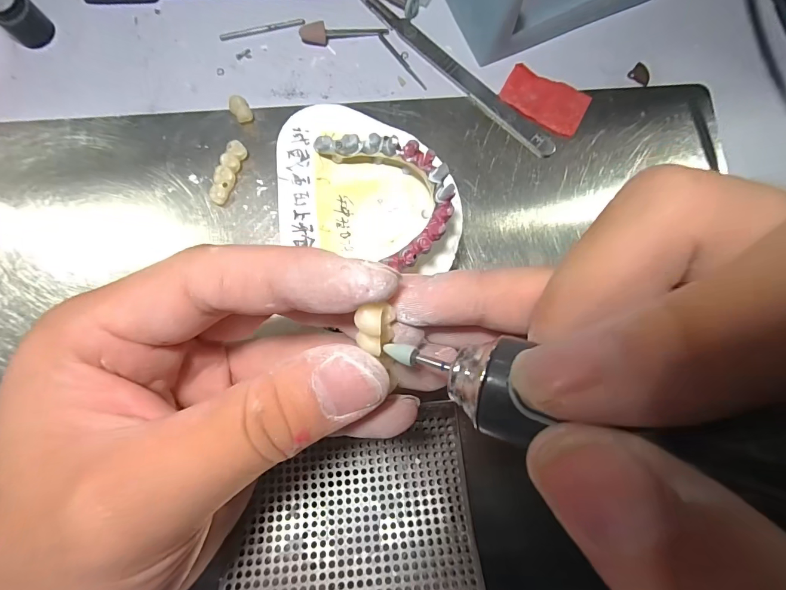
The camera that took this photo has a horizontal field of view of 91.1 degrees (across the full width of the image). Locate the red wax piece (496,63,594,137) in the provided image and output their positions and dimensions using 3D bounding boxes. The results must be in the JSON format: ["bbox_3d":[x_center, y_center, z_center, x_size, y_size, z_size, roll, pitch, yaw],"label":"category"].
[{"bbox_3d":[0.079,-0.102,0.200,0.043,0.004,0.028,29,82,2],"label":"red wax piece"}]

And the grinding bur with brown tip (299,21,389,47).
[{"bbox_3d":[-0.025,-0.136,0.199,0.045,0.008,0.008,-11,83,-3],"label":"grinding bur with brown tip"}]

